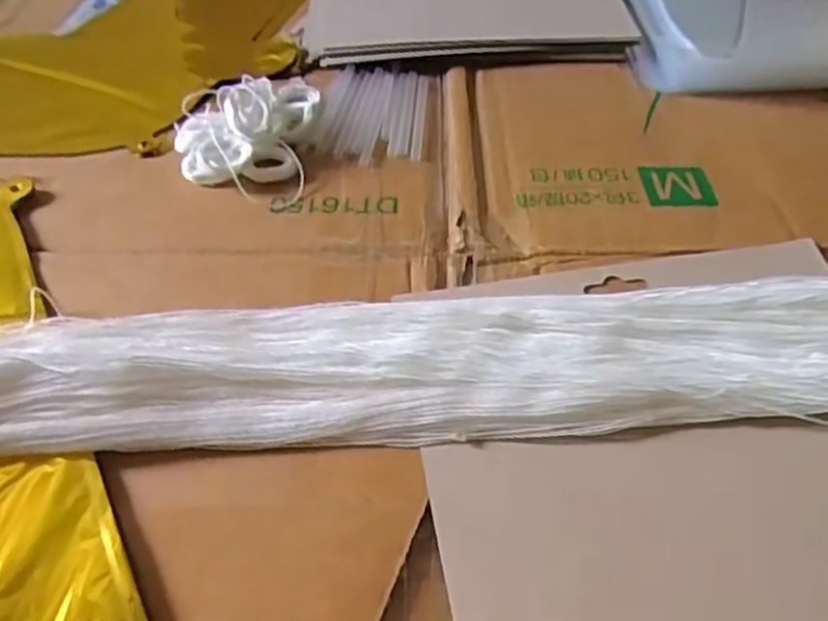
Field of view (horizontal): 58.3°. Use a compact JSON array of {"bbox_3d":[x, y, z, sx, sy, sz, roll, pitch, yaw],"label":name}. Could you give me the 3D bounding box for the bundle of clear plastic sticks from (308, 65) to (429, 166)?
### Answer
[{"bbox_3d":[-0.021,-0.114,0.421,0.058,0.006,0.088,6,47,8],"label":"bundle of clear plastic sticks"}]

